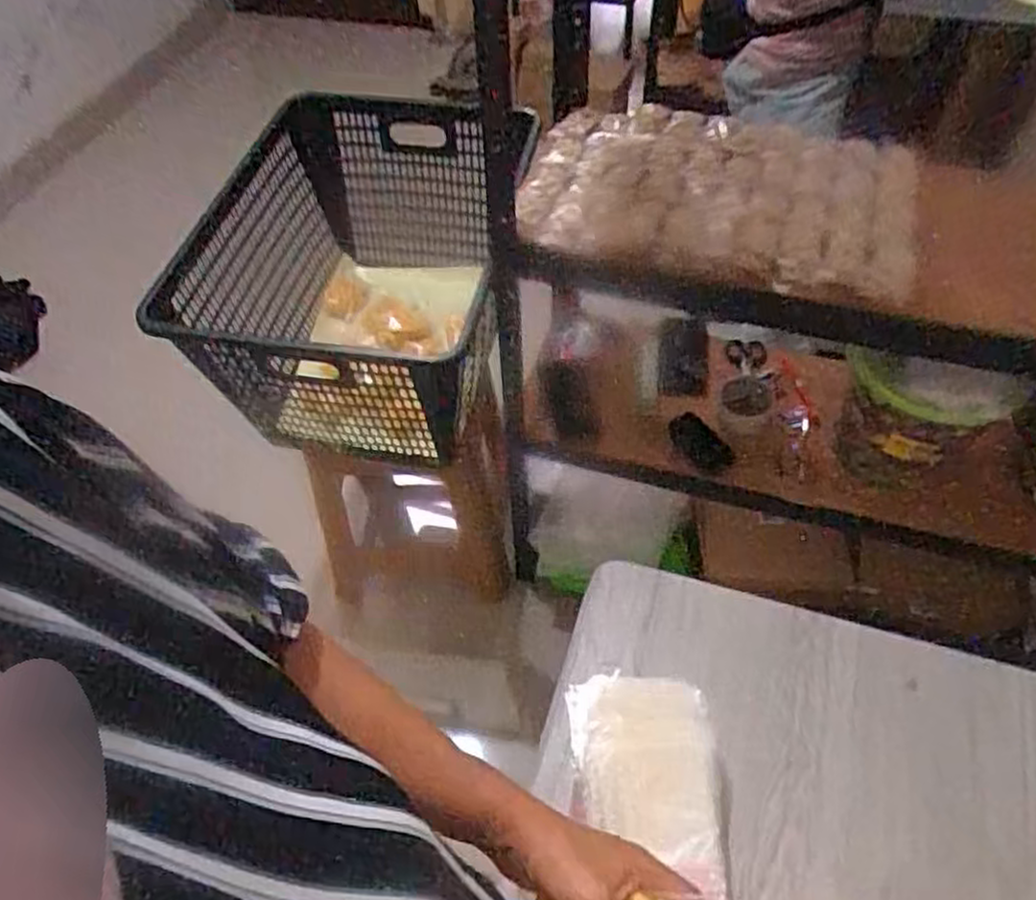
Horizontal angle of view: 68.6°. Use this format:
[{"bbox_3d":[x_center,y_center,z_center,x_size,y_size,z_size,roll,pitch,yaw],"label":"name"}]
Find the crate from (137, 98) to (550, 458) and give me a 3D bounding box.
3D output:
[{"bbox_3d":[-0.230,-0.263,1.216,0.433,0.325,0.602,5,54,7],"label":"crate"}]

